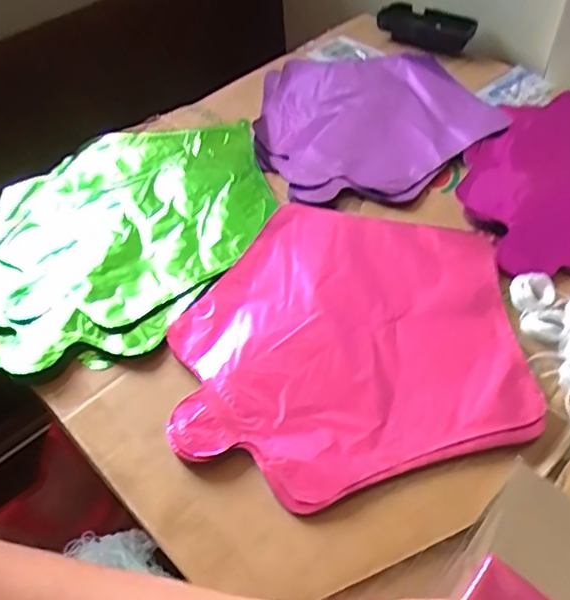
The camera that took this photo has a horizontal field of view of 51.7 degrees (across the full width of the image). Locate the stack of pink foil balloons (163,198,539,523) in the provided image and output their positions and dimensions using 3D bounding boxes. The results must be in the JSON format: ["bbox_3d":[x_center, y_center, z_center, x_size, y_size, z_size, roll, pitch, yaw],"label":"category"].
[{"bbox_3d":[0.041,0.016,0.409,0.226,0.007,0.236,-5,49,-2],"label":"stack of pink foil balloons"}]

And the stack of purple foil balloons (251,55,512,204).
[{"bbox_3d":[0.076,-0.187,0.587,0.227,0.014,0.252,-16,51,-12],"label":"stack of purple foil balloons"}]

